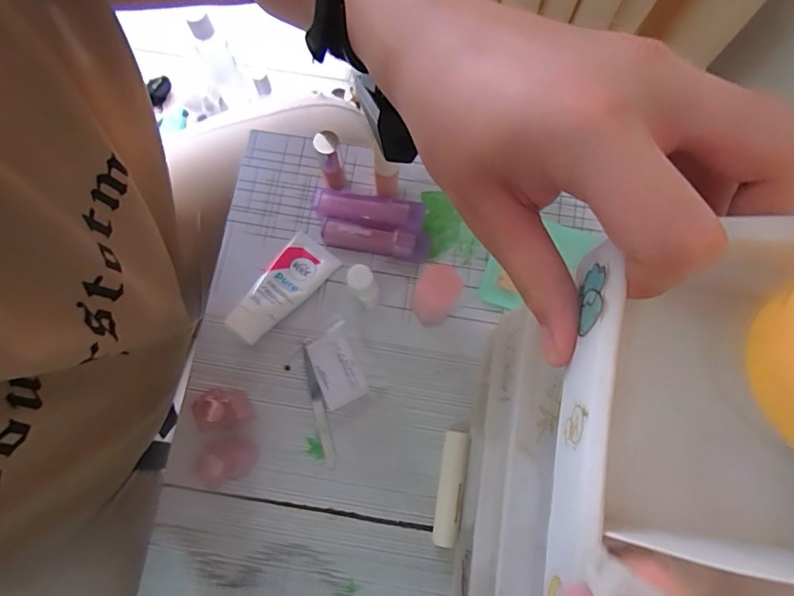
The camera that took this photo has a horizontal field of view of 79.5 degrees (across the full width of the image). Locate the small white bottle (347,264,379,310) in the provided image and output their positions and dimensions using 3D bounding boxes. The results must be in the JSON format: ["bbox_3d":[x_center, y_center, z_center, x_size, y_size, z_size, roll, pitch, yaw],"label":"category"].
[{"bbox_3d":[-0.024,-0.006,0.358,0.016,0.066,0.018,-22,78,-4],"label":"small white bottle"}]

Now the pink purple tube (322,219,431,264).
[{"bbox_3d":[-0.017,-0.046,0.389,0.085,0.021,0.021,9,77,3],"label":"pink purple tube"}]

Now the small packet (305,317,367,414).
[{"bbox_3d":[-0.049,0.053,0.376,0.035,0.004,0.061,-21,78,-4],"label":"small packet"}]

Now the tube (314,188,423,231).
[{"bbox_3d":[-0.022,-0.070,0.397,0.088,0.018,0.024,9,77,3],"label":"tube"}]

